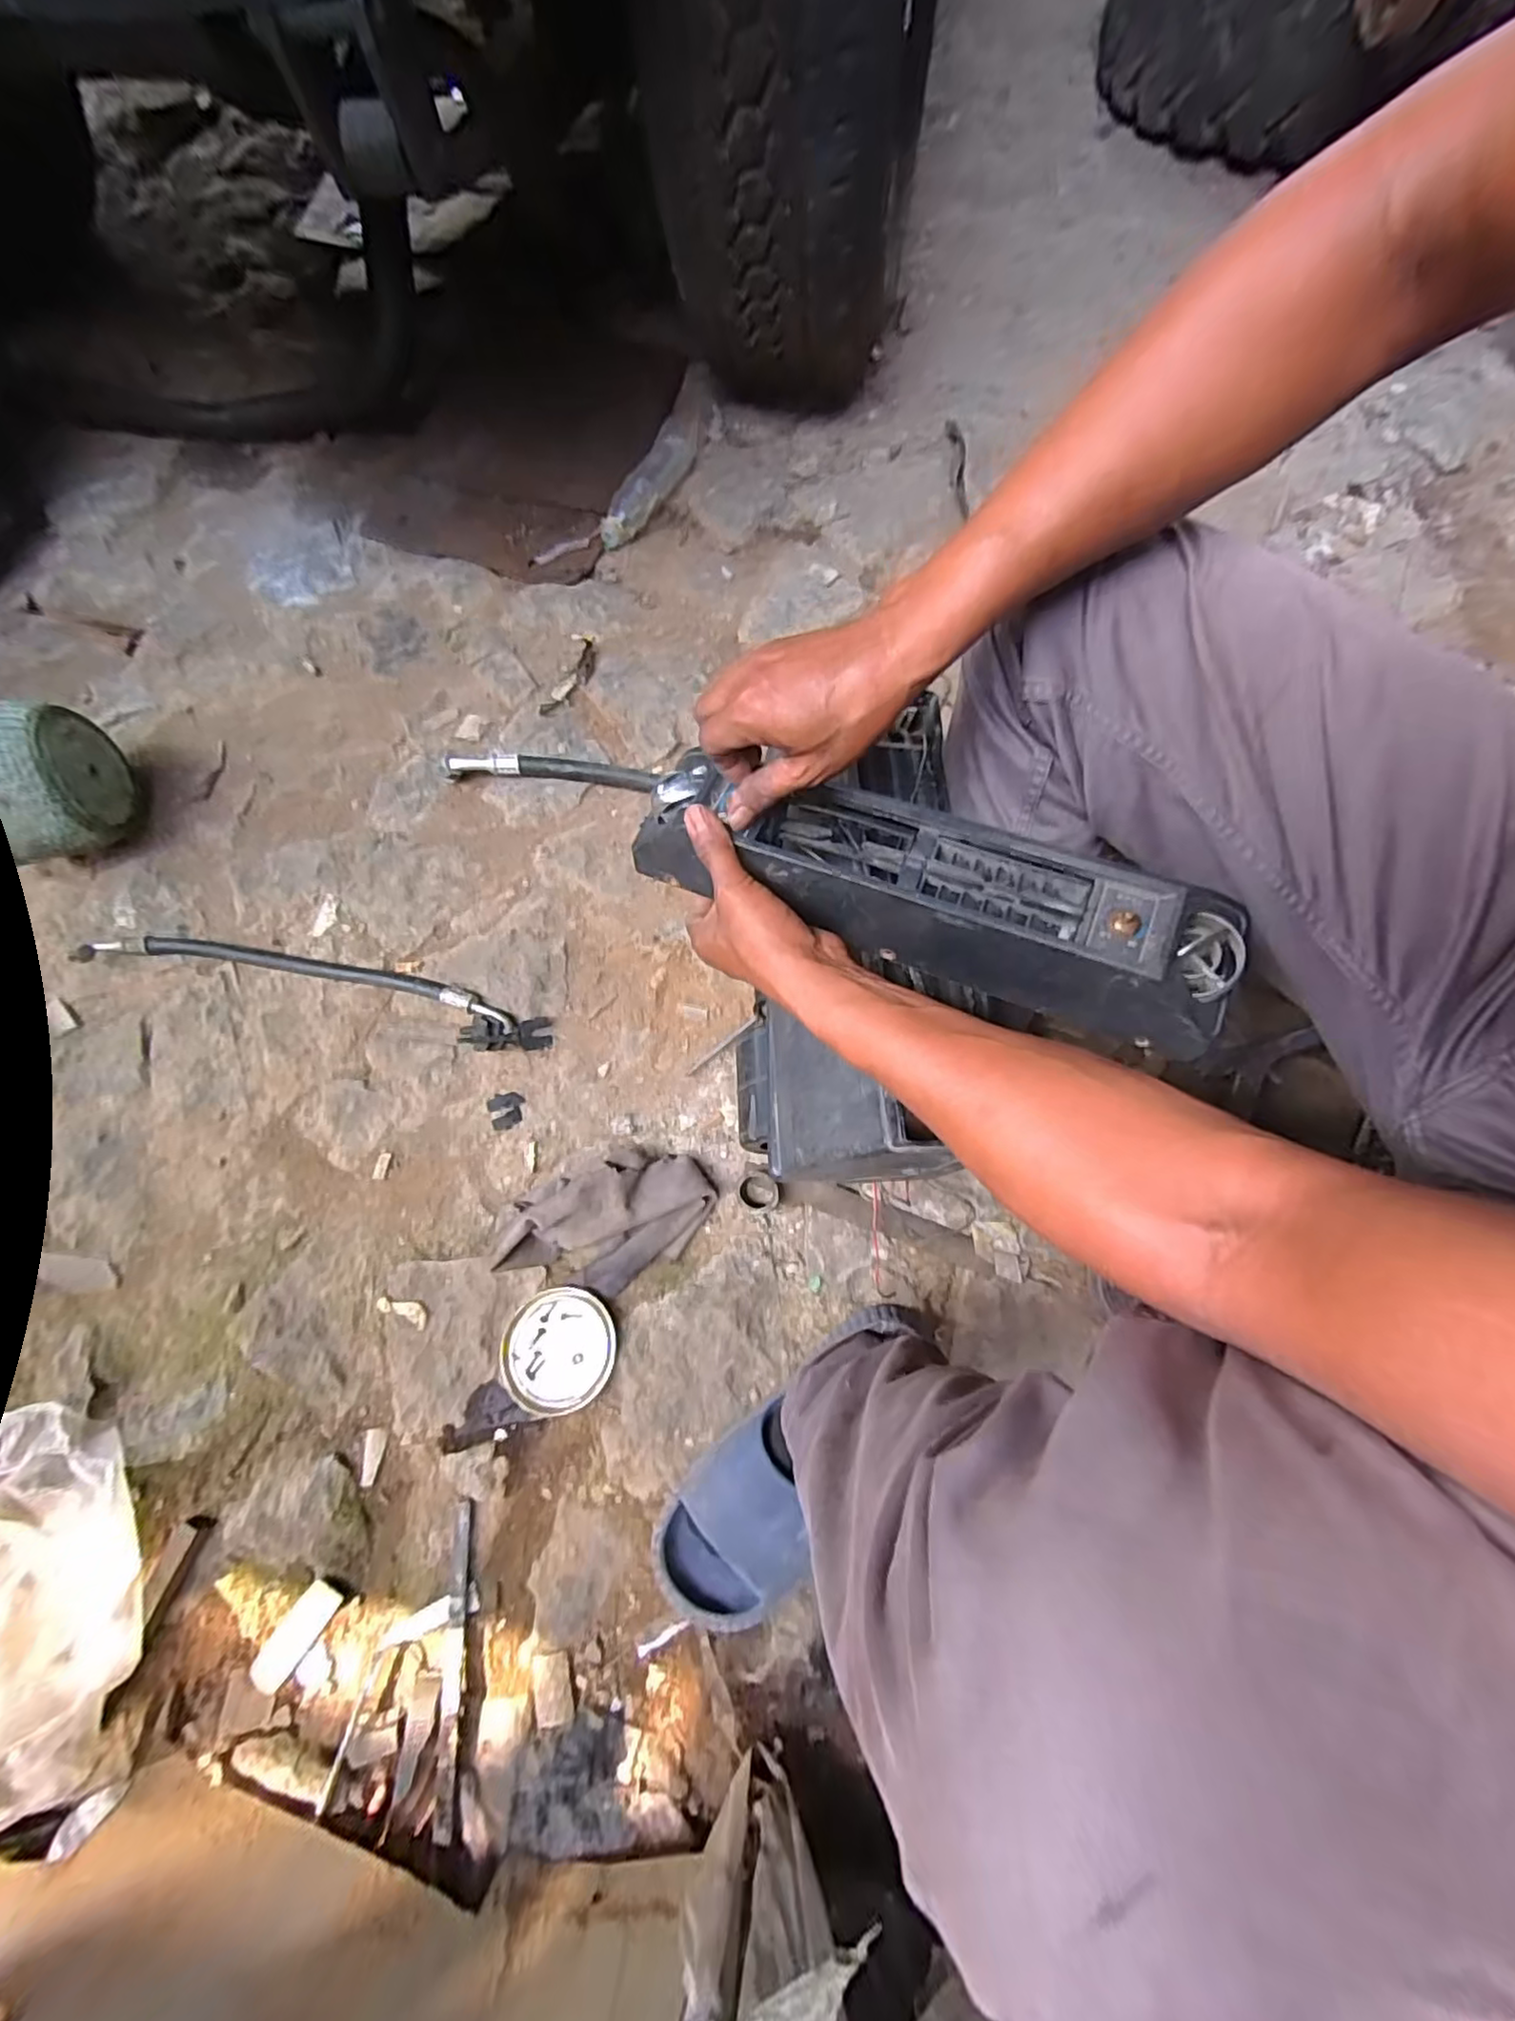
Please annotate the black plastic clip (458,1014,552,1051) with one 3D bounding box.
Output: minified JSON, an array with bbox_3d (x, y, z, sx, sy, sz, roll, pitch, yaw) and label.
[{"bbox_3d":[-0.277,0.023,0.747,0.095,0.021,0.038,0,72,-16],"label":"black plastic clip"}]

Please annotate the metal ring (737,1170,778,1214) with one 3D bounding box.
[{"bbox_3d":[0.001,0.183,0.684,0.039,0.020,0.042,-39,77,-13],"label":"metal ring"}]

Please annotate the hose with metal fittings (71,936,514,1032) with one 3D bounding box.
[{"bbox_3d":[-0.509,-0.040,0.766,0.485,0.032,0.052,9,72,1],"label":"hose with metal fittings"}]

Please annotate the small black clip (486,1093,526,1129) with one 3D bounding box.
[{"bbox_3d":[-0.272,0.108,0.734,0.038,0.006,0.038,-11,73,-5],"label":"small black clip"}]

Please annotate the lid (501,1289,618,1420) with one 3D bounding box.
[{"bbox_3d":[-0.187,0.319,0.637,0.102,0.018,0.103,0,72,-1],"label":"lid"}]

